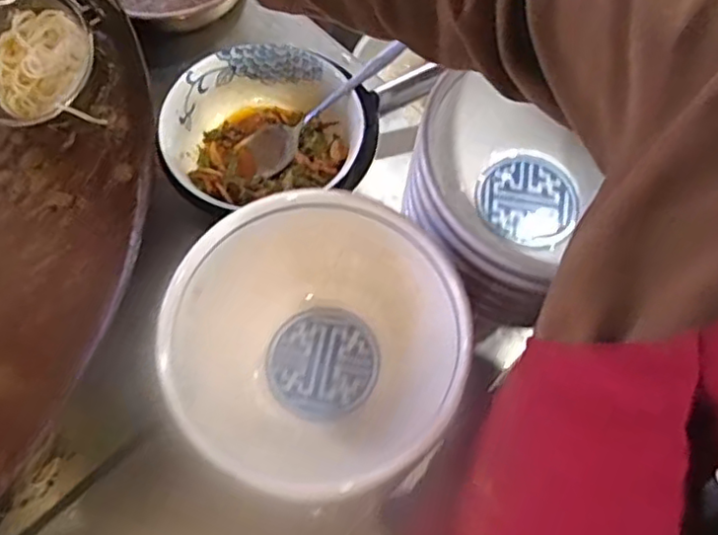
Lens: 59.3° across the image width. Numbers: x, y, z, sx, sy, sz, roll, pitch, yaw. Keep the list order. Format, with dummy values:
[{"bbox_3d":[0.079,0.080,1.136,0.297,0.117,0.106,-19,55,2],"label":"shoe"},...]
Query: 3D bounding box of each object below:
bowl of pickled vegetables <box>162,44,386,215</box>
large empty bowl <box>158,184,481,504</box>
[{"bbox_3d":[-0.090,-0.131,0.646,0.211,0.064,0.192,1,65,-2],"label":"bowl of pickled vegetables"},{"bbox_3d":[-0.024,0.053,0.442,0.198,0.089,0.195,1,65,-2],"label":"large empty bowl"}]

